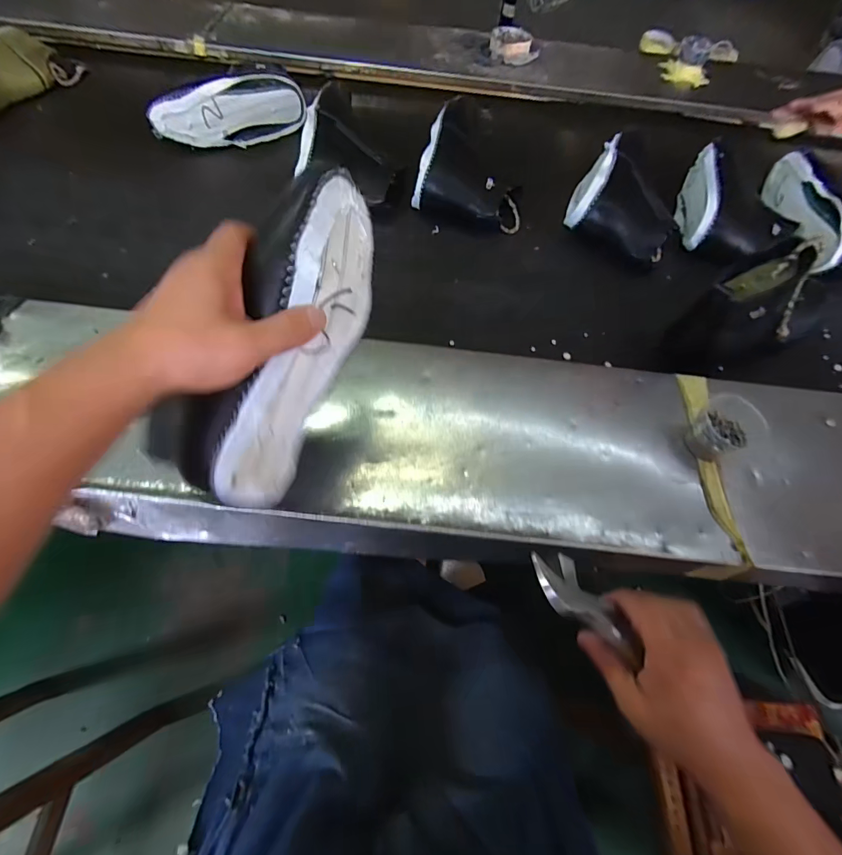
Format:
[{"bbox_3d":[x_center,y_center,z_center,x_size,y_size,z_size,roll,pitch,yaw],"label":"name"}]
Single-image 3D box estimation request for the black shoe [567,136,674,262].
[{"bbox_3d":[0.332,-0.376,0.665,0.159,0.086,0.206,17,63,5],"label":"black shoe"}]

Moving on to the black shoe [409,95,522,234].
[{"bbox_3d":[0.109,-0.481,0.704,0.171,0.071,0.313,15,63,4],"label":"black shoe"}]

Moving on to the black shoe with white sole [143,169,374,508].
[{"bbox_3d":[-0.101,-0.068,0.304,0.077,0.093,0.247,22,90,39],"label":"black shoe with white sole"}]

